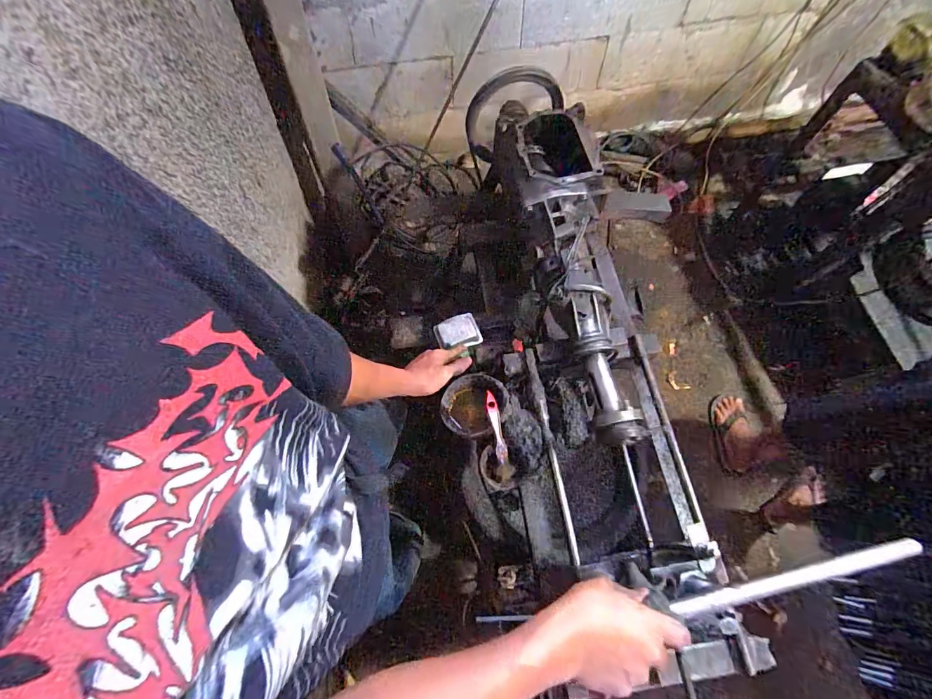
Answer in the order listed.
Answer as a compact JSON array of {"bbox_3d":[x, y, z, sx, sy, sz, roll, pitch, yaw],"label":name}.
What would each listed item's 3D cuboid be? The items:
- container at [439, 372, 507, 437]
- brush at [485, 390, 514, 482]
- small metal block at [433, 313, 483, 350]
[{"bbox_3d":[0.014,0.105,0.746,0.119,0.043,0.110,-1,68,2],"label":"container"},{"bbox_3d":[0.058,0.156,0.702,0.026,0.016,0.170,-13,103,-2],"label":"brush"},{"bbox_3d":[-0.018,-0.035,0.812,0.085,0.023,0.065,-20,70,-5],"label":"small metal block"}]

